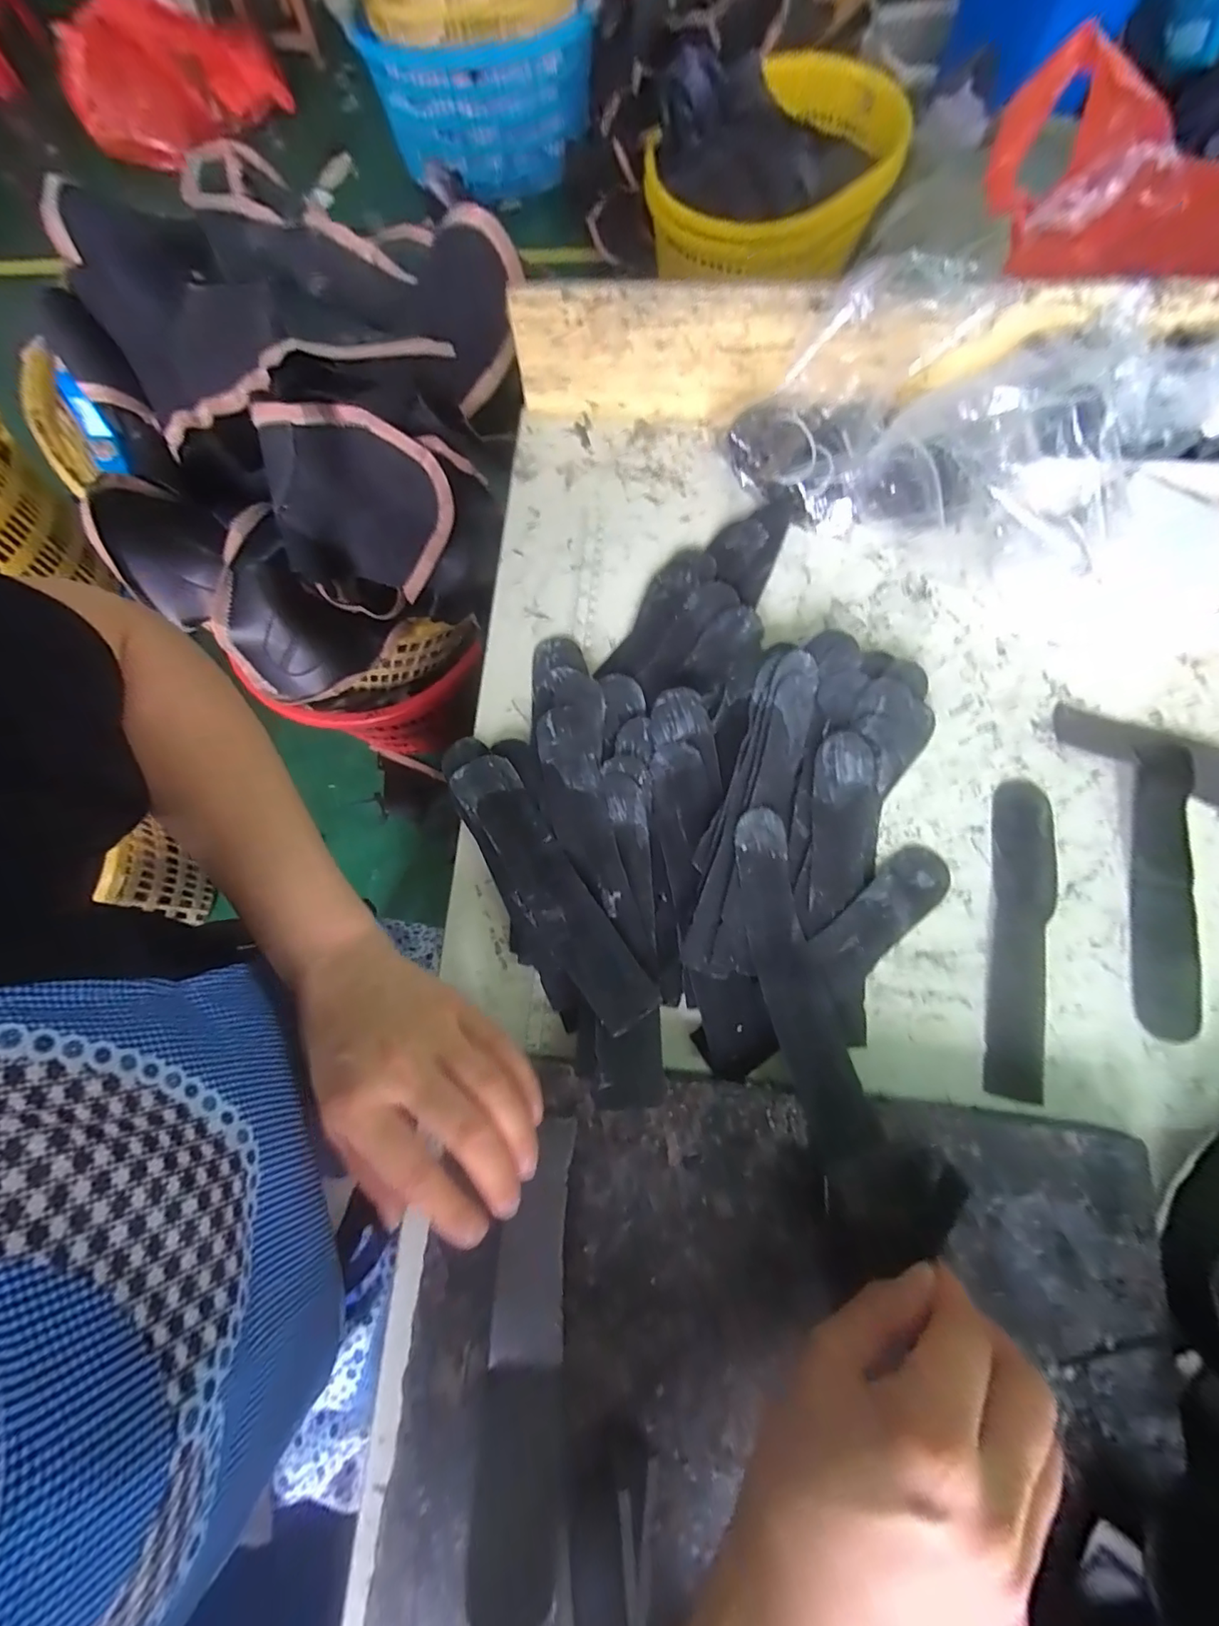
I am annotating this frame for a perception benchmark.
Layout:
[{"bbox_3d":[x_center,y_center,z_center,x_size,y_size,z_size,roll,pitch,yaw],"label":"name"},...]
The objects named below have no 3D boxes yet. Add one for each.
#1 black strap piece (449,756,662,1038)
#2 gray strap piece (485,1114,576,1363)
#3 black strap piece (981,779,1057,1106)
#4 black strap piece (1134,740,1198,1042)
[{"bbox_3d":[-0.038,0.042,0.324,0.041,0.004,0.184,-32,75,-8],"label":"black strap piece"},{"bbox_3d":[-0.038,0.212,0.271,0.034,0.011,0.107,2,73,2],"label":"gray strap piece"},{"bbox_3d":[0.246,0.071,0.326,0.035,0.009,0.184,10,73,4],"label":"black strap piece"},{"bbox_3d":[0.336,0.042,0.327,0.031,0.015,0.175,11,74,5],"label":"black strap piece"}]

